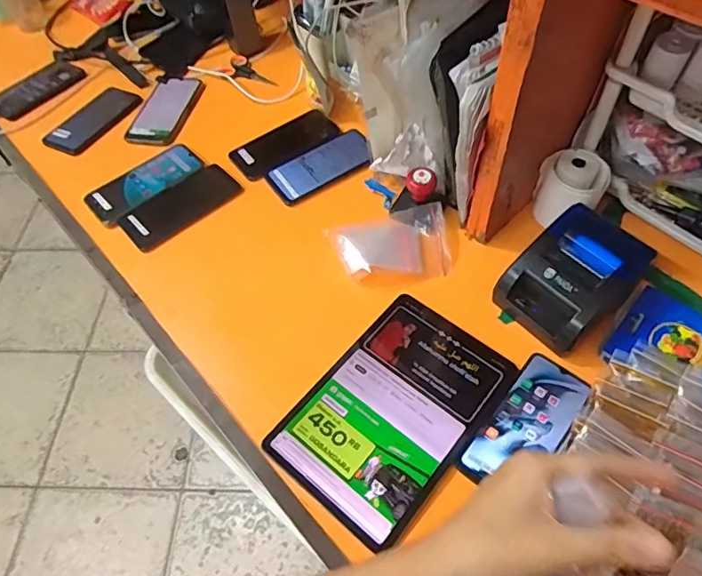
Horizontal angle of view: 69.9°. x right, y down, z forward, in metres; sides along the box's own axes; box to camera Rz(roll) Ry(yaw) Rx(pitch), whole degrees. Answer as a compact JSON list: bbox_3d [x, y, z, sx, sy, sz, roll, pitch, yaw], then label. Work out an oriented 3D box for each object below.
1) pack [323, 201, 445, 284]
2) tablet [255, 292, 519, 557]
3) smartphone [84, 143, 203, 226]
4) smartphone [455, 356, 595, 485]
[{"bbox_3d":[0.052,-0.059,0.650,0.145,0.028,0.088,-6,65,-6],"label":"pack"},{"bbox_3d":[0.048,0.128,0.546,0.163,0.005,0.247,35,63,22],"label":"tablet"},{"bbox_3d":[-0.307,-0.159,0.744,0.165,0.017,0.080,-38,62,-18],"label":"smartphone"},{"bbox_3d":[0.187,0.145,0.531,0.073,0.008,0.164,34,66,23],"label":"smartphone"}]

